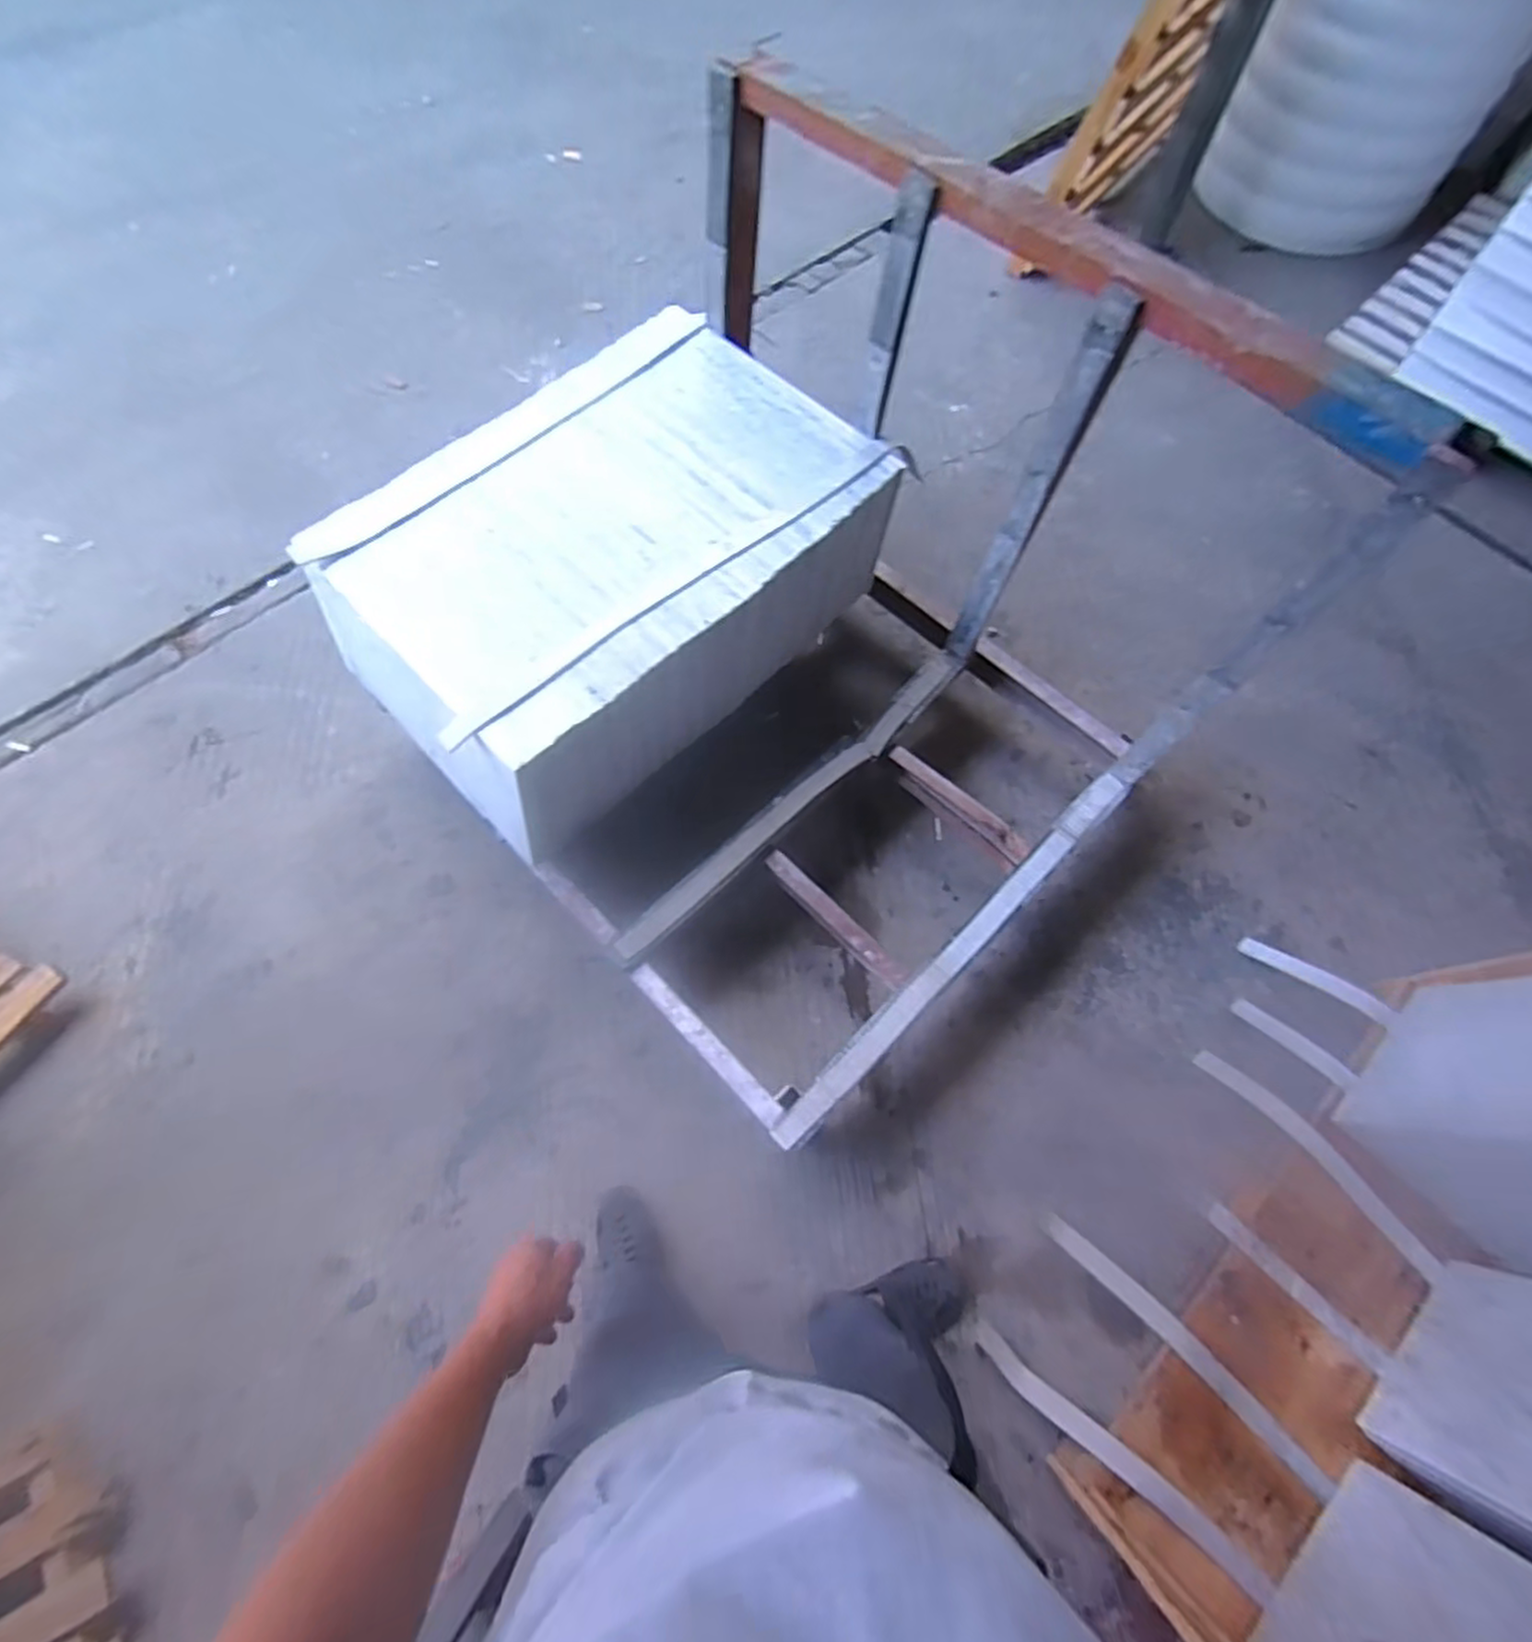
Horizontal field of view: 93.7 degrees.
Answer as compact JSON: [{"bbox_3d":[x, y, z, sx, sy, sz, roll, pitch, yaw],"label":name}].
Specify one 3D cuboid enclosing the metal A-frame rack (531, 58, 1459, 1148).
[{"bbox_3d":[0.011,-0.308,1.192,1.082,0.841,1.175,-42,74,-16],"label":"metal A-frame rack"}]

